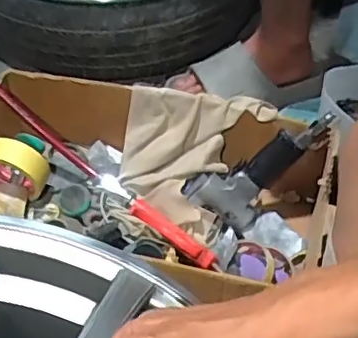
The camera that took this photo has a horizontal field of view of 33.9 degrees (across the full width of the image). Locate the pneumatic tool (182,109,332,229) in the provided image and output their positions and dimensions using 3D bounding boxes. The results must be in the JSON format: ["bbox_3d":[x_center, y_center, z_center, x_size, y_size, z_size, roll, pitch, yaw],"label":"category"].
[{"bbox_3d":[0.115,-0.001,0.776,0.216,0.080,0.076,-36,49,17],"label":"pneumatic tool"}]

